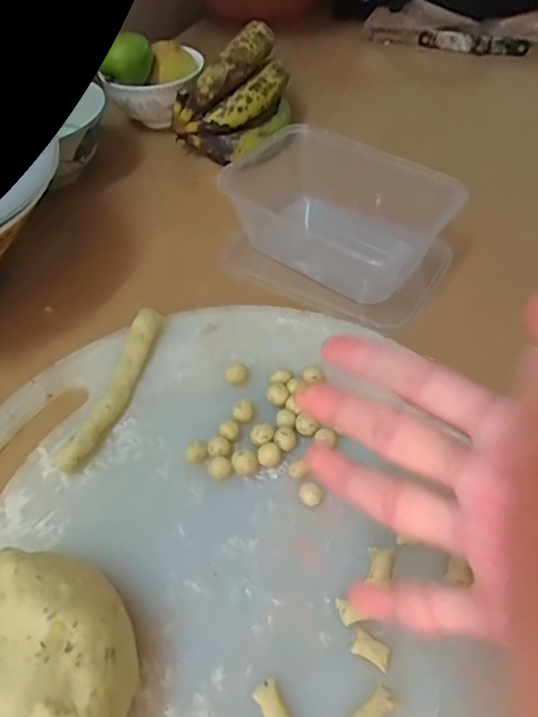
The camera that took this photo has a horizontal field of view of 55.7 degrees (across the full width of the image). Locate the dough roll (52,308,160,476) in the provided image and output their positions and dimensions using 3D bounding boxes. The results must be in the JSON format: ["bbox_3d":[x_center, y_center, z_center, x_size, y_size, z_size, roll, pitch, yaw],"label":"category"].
[{"bbox_3d":[-0.098,0.018,0.333,0.019,0.015,0.126,9,53,12],"label":"dough roll"}]

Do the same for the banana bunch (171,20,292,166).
[{"bbox_3d":[-0.039,-0.259,0.506,0.116,0.089,0.089,-7,51,0],"label":"banana bunch"}]

